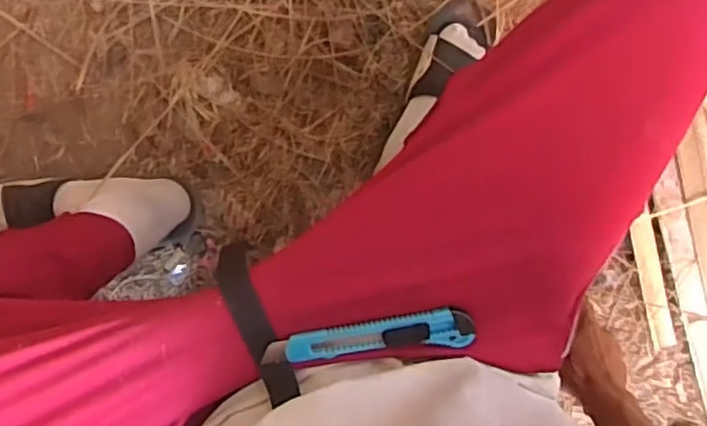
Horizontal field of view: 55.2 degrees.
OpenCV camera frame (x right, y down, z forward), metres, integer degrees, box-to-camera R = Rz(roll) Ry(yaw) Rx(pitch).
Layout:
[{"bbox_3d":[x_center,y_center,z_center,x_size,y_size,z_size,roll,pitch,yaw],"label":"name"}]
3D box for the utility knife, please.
[{"bbox_3d":[0.013,0.094,0.514,0.158,0.009,0.030,-5,97,-4],"label":"utility knife"}]

